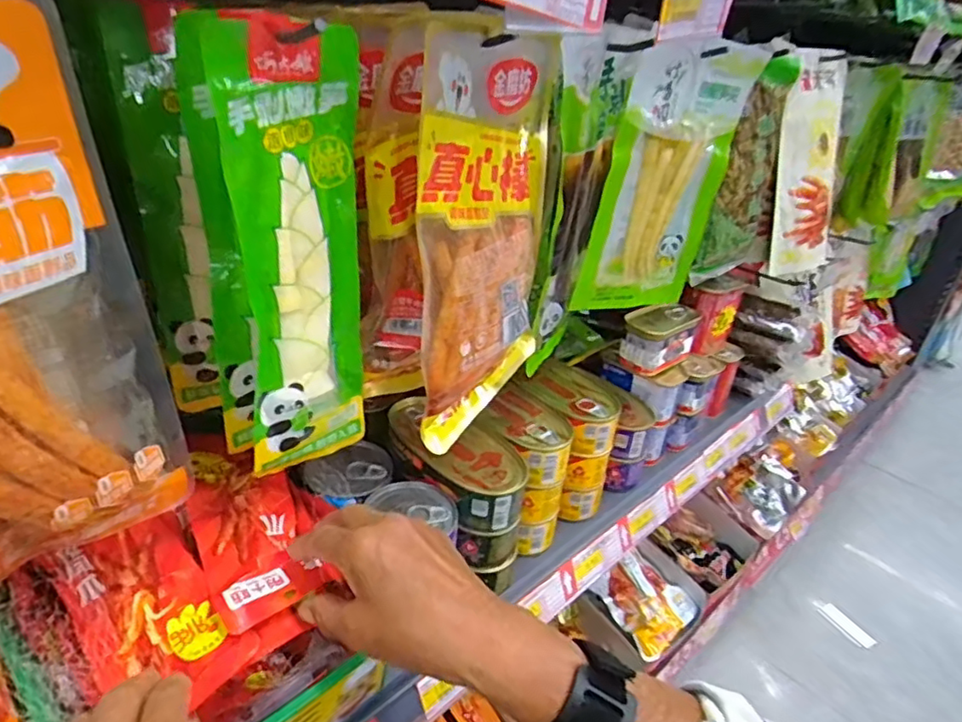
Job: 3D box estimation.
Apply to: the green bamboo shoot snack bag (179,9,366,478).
[{"bbox_3d":[-0.105,-0.051,0.358,0.026,0.256,0.087,23,34,25],"label":"green bamboo shoot snack bag"}]

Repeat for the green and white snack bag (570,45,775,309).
[{"bbox_3d":[0.181,-0.166,0.600,0.160,0.251,0.021,-6,34,-27],"label":"green and white snack bag"}]

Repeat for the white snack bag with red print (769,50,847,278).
[{"bbox_3d":[0.414,-0.239,0.774,0.166,0.260,0.029,-23,29,-22],"label":"white snack bag with red print"}]

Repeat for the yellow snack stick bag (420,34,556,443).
[{"bbox_3d":[0.010,-0.089,0.430,0.039,0.245,0.164,19,32,20],"label":"yellow snack stick bag"}]

